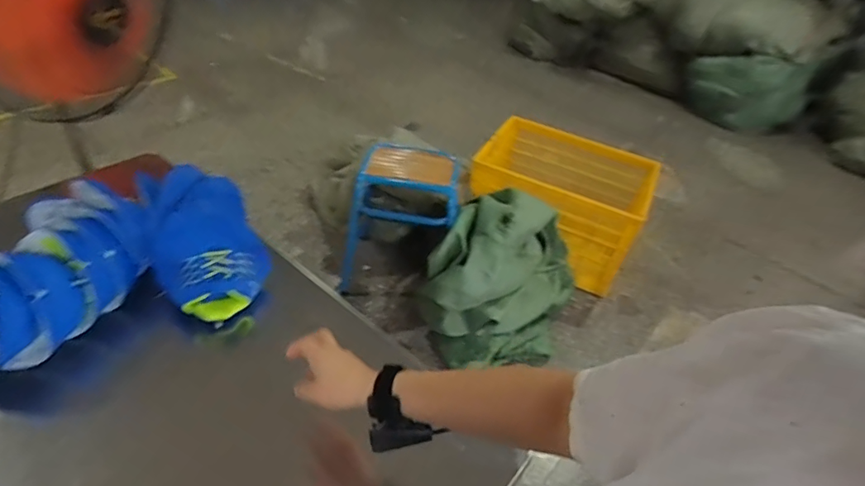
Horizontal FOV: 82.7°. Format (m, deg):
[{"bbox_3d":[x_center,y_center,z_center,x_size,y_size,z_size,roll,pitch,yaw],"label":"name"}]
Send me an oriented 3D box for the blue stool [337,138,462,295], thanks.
[{"bbox_3d":[-0.115,-0.075,1.749,0.374,0.504,0.277,10,40,2],"label":"blue stool"}]

